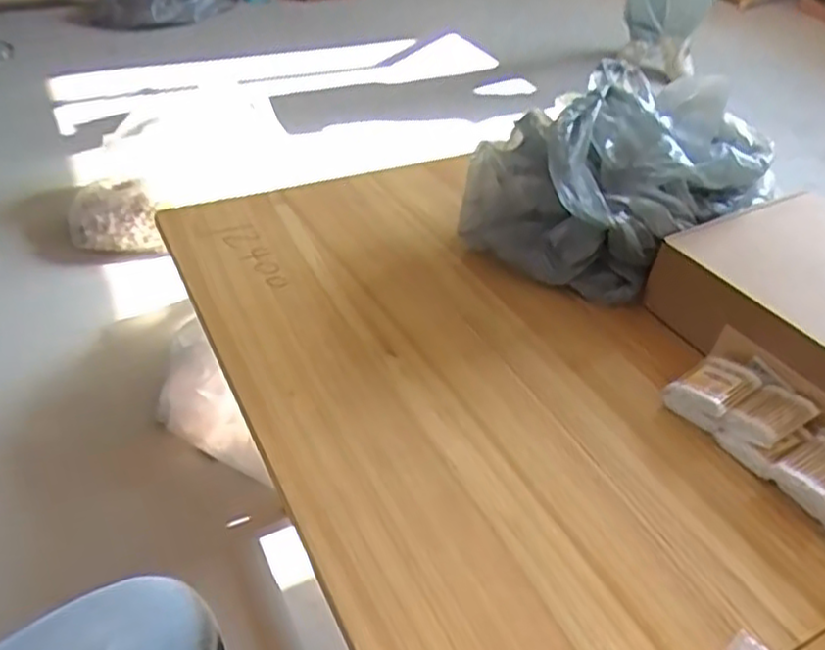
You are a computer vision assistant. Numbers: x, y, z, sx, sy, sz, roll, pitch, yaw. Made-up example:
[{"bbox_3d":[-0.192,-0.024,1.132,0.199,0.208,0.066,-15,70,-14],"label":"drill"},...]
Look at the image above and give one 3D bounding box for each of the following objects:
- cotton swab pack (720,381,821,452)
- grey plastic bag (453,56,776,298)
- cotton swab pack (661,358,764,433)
[{"bbox_3d":[0.331,0.092,0.653,0.082,0.040,0.049,-25,46,-28],"label":"cotton swab pack"},{"bbox_3d":[0.242,-0.173,0.860,0.334,0.181,0.241,-24,46,-27],"label":"grey plastic bag"},{"bbox_3d":[0.288,0.068,0.675,0.078,0.045,0.057,-27,48,-30],"label":"cotton swab pack"}]

